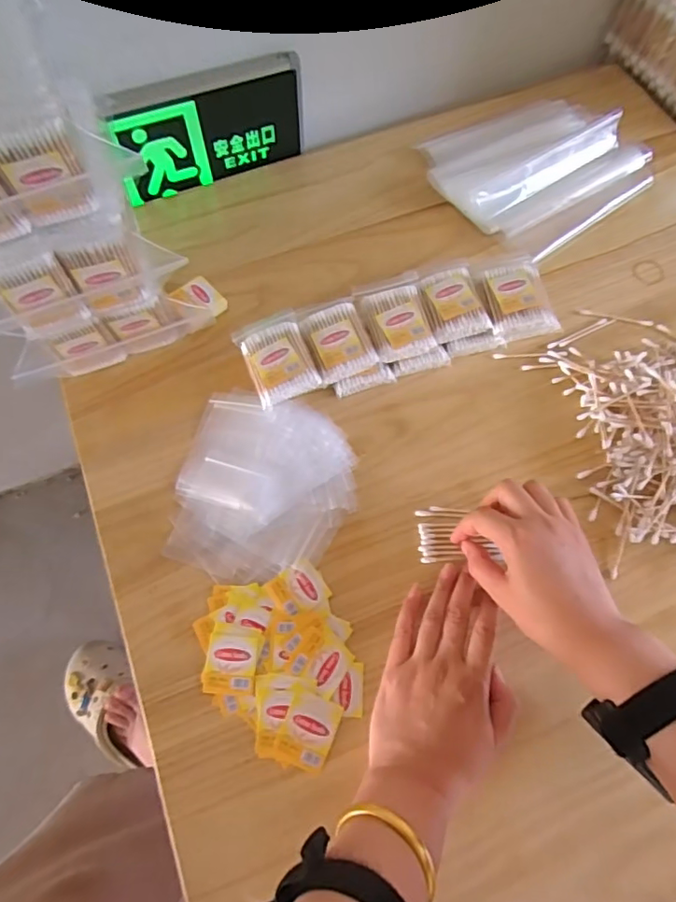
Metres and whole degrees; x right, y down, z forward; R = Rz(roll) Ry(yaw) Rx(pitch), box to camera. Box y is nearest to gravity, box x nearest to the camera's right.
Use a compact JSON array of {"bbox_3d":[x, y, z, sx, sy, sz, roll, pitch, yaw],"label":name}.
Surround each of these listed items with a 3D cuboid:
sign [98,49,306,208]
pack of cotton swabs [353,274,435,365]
[{"bbox_3d":[-0.136,-0.346,0.587,0.207,0.130,0.022,-27,69,-9],"label":"sign"},{"bbox_3d":[0.055,-0.131,0.518,0.062,0.011,0.089,-13,68,1],"label":"pack of cotton swabs"}]

